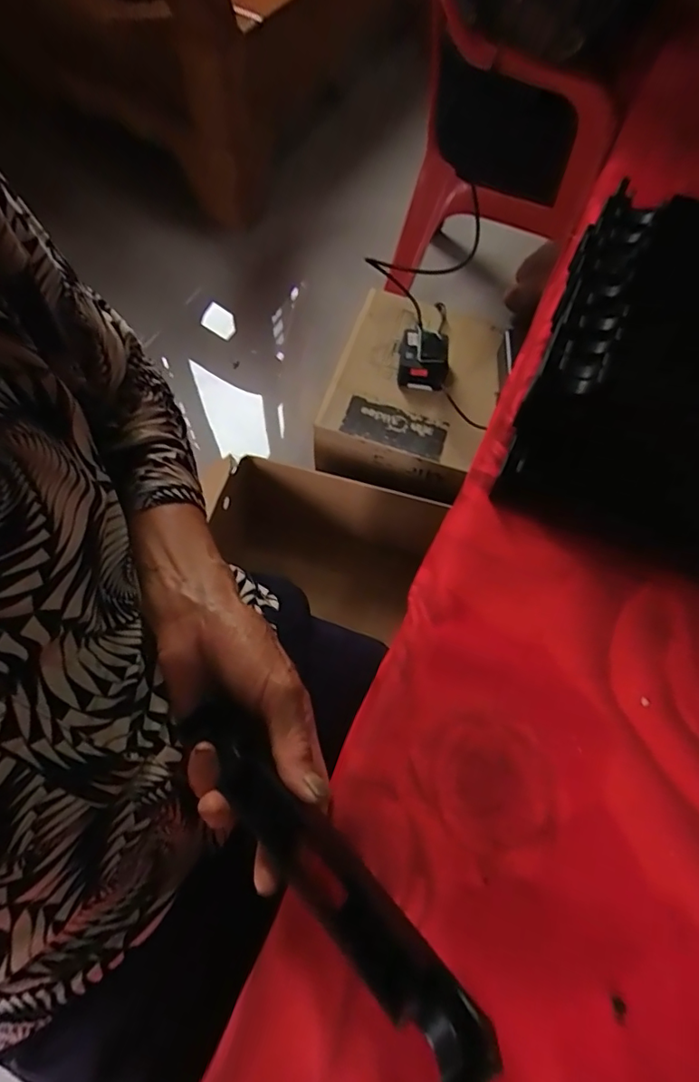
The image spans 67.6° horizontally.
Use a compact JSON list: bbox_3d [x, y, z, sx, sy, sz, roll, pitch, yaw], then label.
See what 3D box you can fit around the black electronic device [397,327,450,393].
[{"bbox_3d":[0.113,-0.280,0.810,0.073,0.047,0.088,5,65,-1],"label":"black electronic device"}]

